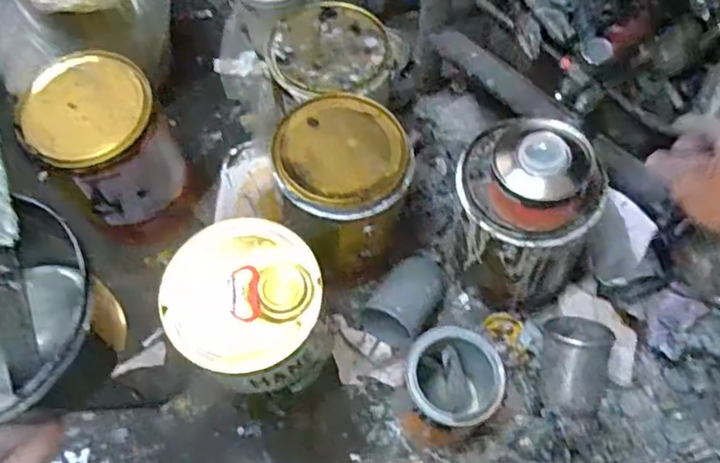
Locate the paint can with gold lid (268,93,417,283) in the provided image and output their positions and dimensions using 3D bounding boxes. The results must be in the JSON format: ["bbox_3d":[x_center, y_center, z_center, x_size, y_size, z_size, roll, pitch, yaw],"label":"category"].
[{"bbox_3d":[-0.018,-0.047,0.772,0.151,0.177,0.160,0,63,0],"label":"paint can with gold lid"}]

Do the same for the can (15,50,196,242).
[{"bbox_3d":[-0.323,-0.103,0.805,0.151,0.214,0.162,0,63,0],"label":"can"}]

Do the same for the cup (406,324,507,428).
[{"bbox_3d":[0.106,0.183,0.726,0.104,0.124,0.105,0,63,0],"label":"cup"}]

